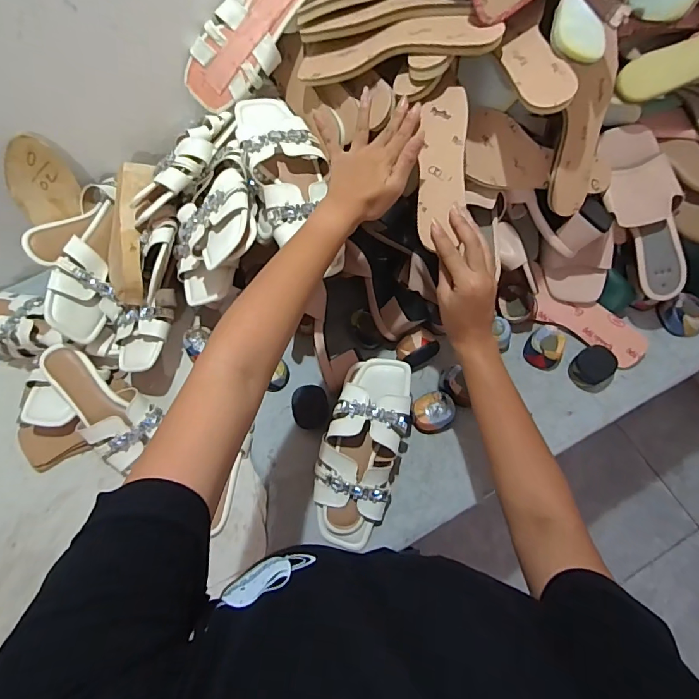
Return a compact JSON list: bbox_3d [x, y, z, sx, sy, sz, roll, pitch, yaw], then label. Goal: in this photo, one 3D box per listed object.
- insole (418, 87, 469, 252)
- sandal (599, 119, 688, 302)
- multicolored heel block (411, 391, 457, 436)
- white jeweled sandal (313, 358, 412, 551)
[{"bbox_3d":[0.101,-0.200,0.461,0.049,0.005,0.173,0,81,20],"label":"insole"},{"bbox_3d":[0.408,-0.185,0.588,0.086,0.042,0.243,-22,96,-6],"label":"sandal"},{"bbox_3d":[0.121,0.093,0.617,0.058,0.034,0.052,-25,69,-8],"label":"multicolored heel block"},{"bbox_3d":[0.014,0.135,0.571,0.105,0.054,0.252,14,85,8],"label":"white jeweled sandal"}]

